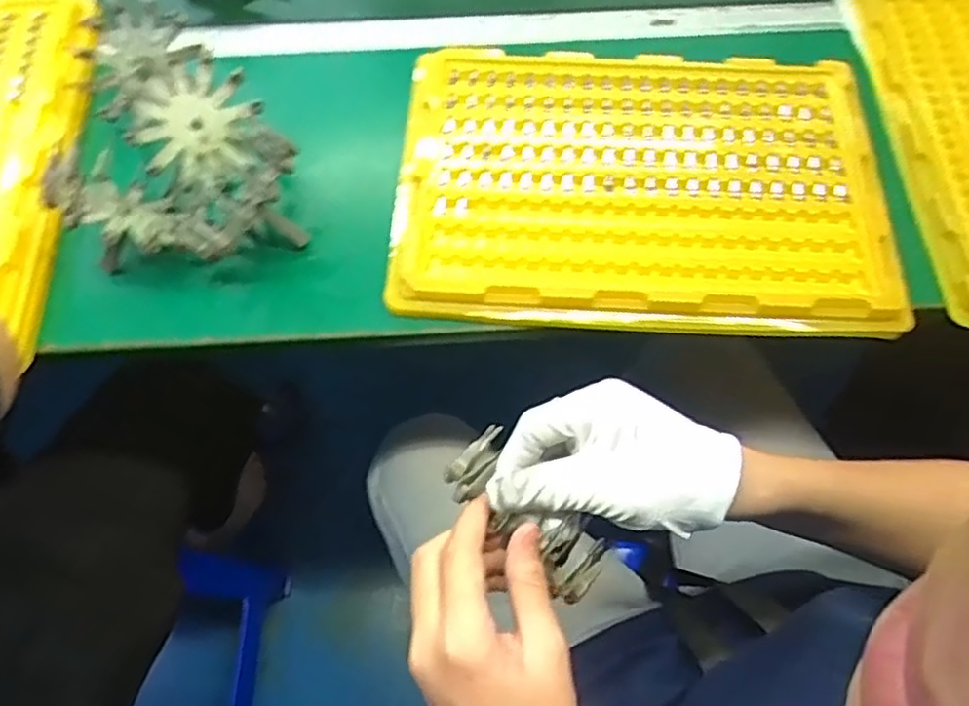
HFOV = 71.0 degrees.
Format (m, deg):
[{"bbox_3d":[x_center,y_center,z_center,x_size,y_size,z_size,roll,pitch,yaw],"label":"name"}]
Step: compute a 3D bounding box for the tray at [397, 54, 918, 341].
[{"bbox_3d":[0.118,-0.140,0.540,0.363,0.037,0.252,4,63,1],"label":"tray"}]

